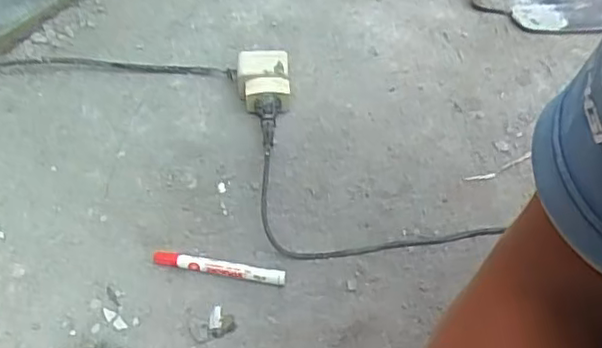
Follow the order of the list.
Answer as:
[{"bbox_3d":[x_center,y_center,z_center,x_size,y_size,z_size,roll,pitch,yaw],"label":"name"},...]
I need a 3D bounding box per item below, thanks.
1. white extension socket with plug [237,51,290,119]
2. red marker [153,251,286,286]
[{"bbox_3d":[-0.047,-0.111,0.842,0.072,0.062,0.080,-11,45,1],"label":"white extension socket with plug"},{"bbox_3d":[-0.091,0.102,0.716,0.148,0.012,0.019,6,50,9],"label":"red marker"}]

